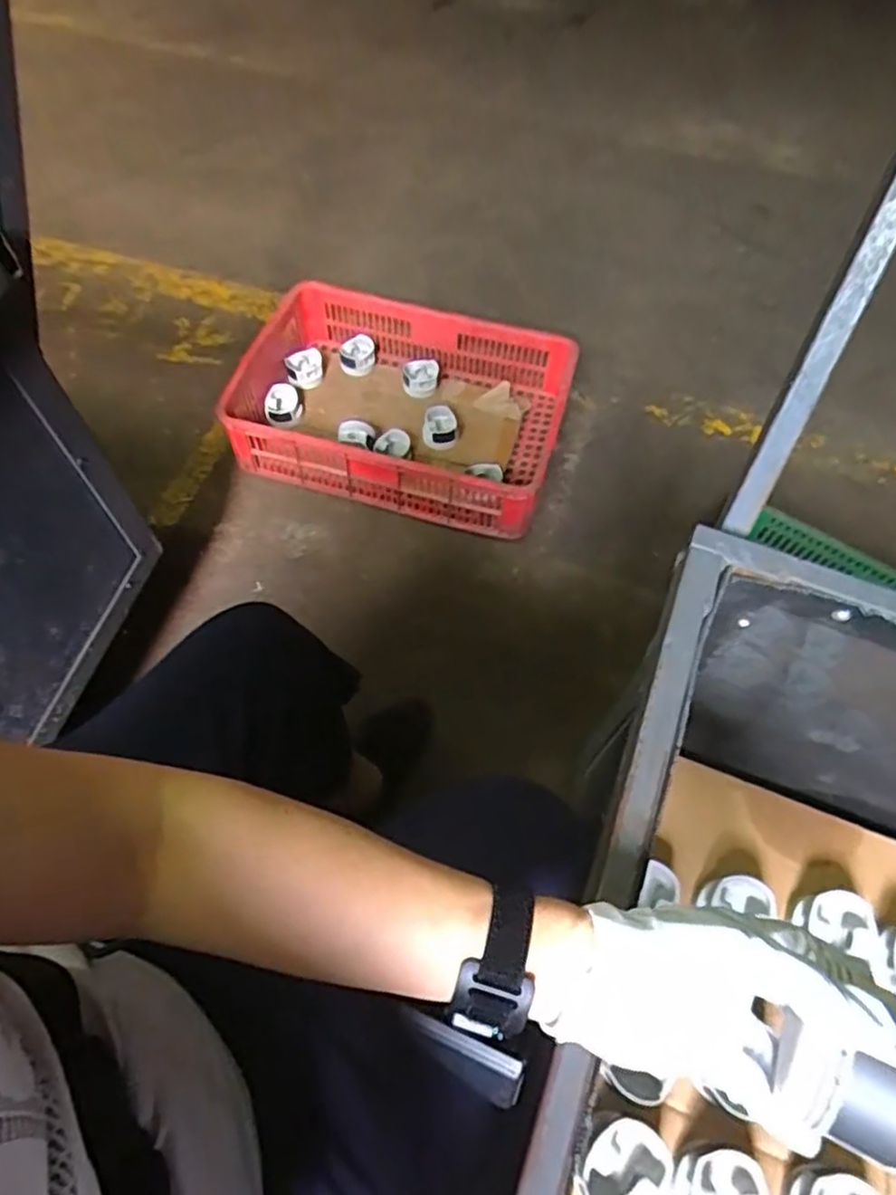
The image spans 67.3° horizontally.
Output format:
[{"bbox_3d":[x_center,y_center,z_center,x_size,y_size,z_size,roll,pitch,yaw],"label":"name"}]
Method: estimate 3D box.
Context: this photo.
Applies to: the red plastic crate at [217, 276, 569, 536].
[{"bbox_3d":[-0.088,-0.386,1.382,0.633,0.161,0.443,12,61,4],"label":"red plastic crate"}]

